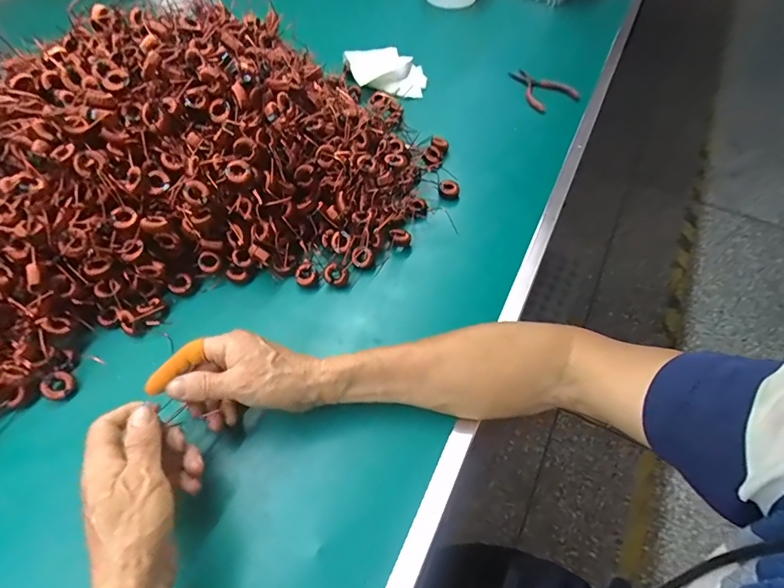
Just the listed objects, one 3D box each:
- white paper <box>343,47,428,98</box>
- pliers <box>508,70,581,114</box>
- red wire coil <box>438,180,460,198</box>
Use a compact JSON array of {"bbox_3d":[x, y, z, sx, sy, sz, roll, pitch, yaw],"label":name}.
[{"bbox_3d":[-0.016,-0.373,0.749,0.171,0.029,0.085,31,60,21],"label":"white paper"},{"bbox_3d":[0.238,-0.343,0.736,0.078,0.012,0.119,-27,58,-18],"label":"pliers"},{"bbox_3d":[0.075,-0.138,0.587,0.026,0.014,0.019,6,54,4],"label":"red wire coil"}]

